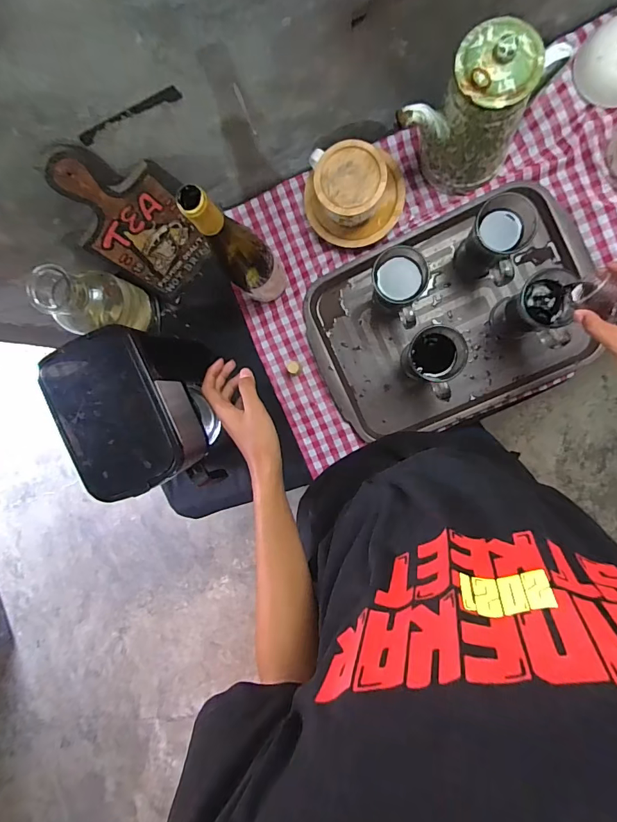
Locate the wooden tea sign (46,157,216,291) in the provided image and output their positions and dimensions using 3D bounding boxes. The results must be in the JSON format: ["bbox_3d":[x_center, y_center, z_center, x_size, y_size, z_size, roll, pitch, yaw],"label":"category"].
[{"bbox_3d":[-0.243,-0.265,0.605,0.127,0.274,0.010,-46,71,8],"label":"wooden tea sign"}]

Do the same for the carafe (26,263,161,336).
[{"bbox_3d":[-0.331,-0.173,0.663,0.094,0.198,0.083,-7,93,8],"label":"carafe"}]

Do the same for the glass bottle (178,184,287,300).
[{"bbox_3d":[-0.094,-0.213,0.564,0.068,0.329,0.068,0,94,7],"label":"glass bottle"}]

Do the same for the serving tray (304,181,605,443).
[{"bbox_3d":[0.224,-0.146,0.680,0.425,0.021,0.288,-23,91,8],"label":"serving tray"}]

